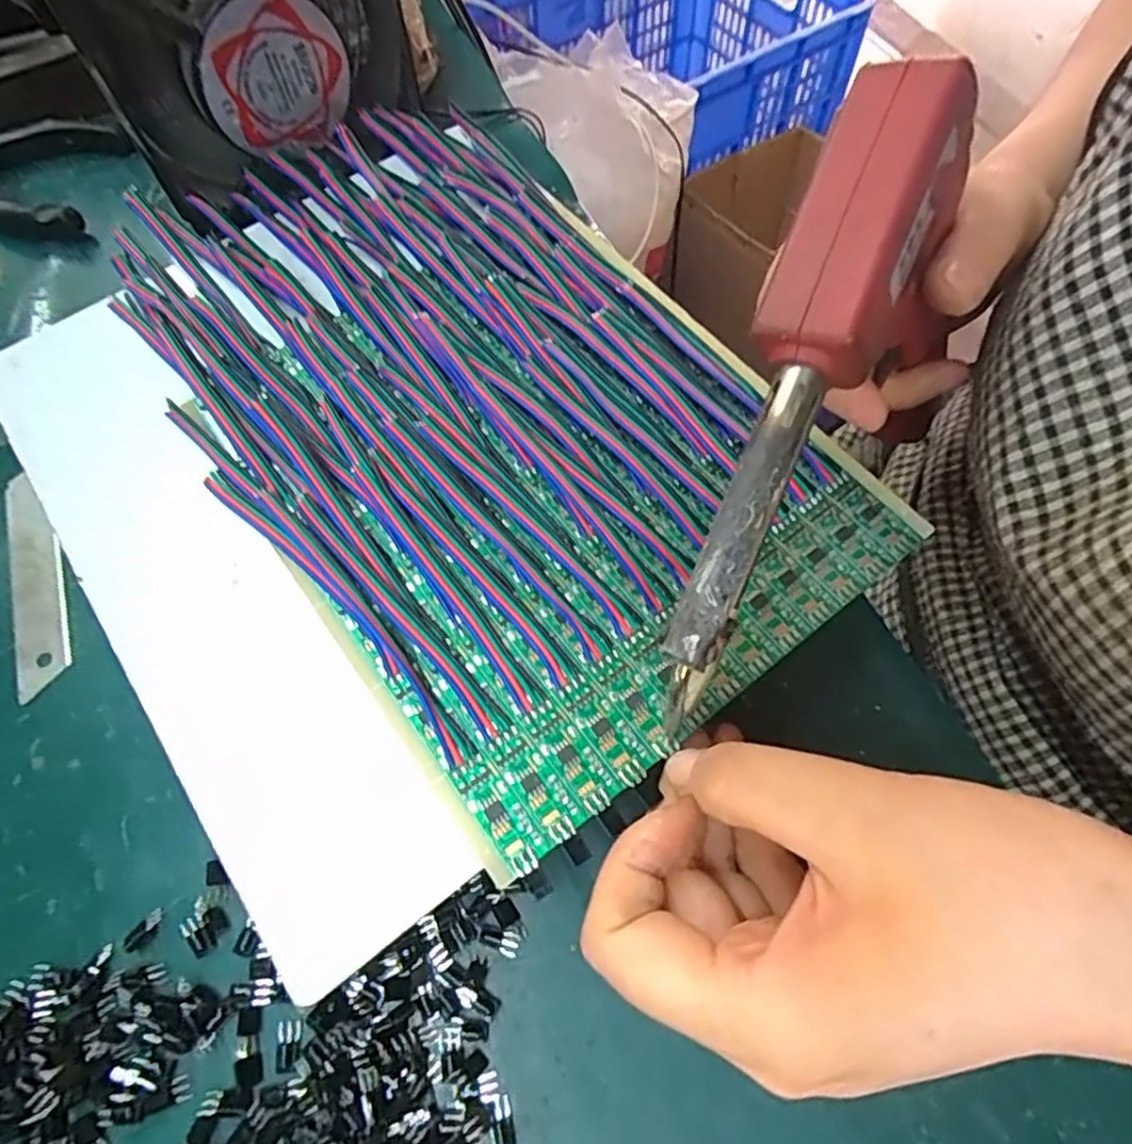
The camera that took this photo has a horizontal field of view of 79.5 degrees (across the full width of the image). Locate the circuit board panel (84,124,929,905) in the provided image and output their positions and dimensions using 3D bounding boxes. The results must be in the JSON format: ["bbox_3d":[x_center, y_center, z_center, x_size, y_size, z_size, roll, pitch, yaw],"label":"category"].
[{"bbox_3d":[-0.042,-0.066,0.235,0.159,0.018,0.280,-37,69,-16],"label":"circuit board panel"}]

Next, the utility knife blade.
[{"bbox_3d":[-0.195,0.001,0.250,0.018,0.004,0.090,-21,66,-9],"label":"utility knife blade"}]

